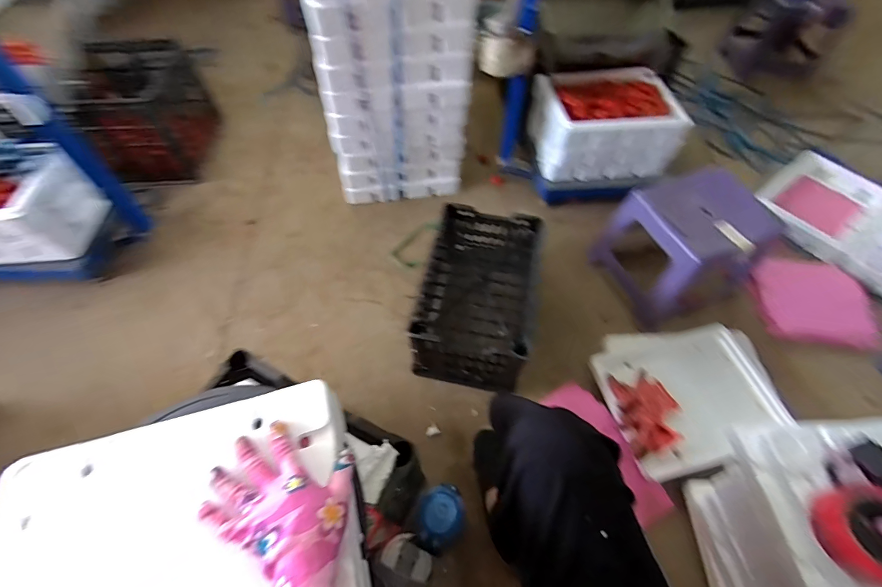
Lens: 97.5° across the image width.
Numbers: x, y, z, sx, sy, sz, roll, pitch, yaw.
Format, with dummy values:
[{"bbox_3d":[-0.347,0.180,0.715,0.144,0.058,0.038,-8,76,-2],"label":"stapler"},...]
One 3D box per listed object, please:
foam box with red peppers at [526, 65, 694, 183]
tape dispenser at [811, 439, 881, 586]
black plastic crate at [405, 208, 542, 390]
[{"bbox_3d":[0.472,-0.518,1.152,0.366,0.187,0.291,-8,57,-5],"label":"foam box with red peppers"},{"bbox_3d":[0.551,0.279,0.501,0.079,0.064,0.159,28,62,16],"label":"tape dispenser"},{"bbox_3d":[0.086,0.010,0.899,0.246,0.191,0.375,11,59,7],"label":"black plastic crate"}]

